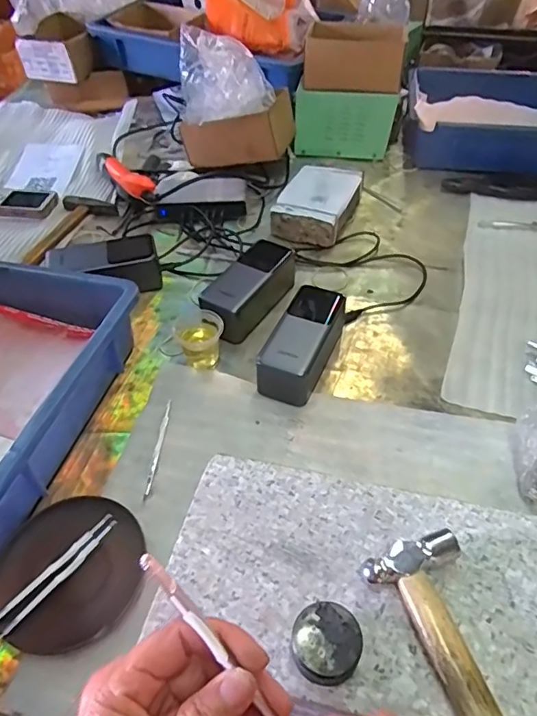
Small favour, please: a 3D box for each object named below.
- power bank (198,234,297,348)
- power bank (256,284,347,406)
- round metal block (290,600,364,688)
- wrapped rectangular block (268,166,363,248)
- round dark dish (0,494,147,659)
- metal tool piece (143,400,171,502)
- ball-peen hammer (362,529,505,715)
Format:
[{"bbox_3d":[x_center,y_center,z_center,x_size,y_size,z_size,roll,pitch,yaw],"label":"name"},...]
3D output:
[{"bbox_3d":[-0.022,-0.080,0.596,0.056,0.054,0.148,25,53,22],"label":"power bank"},{"bbox_3d":[0.037,-0.020,0.537,0.055,0.054,0.135,17,50,16],"label":"power bank"},{"bbox_3d":[0.032,0.159,0.289,0.037,0.022,0.038,-1,47,1],"label":"round metal block"},{"bbox_3d":[0.070,-0.220,0.729,0.094,0.038,0.154,17,50,16],"label":"wrapped rectangular block"},{"bbox_3d":[-0.151,0.162,0.396,0.110,0.019,0.112,-1,47,1],"label":"round dark dish"},{"bbox_3d":[-0.100,0.081,0.471,0.006,0.004,0.100,3,48,4],"label":"metal tool piece"},{"bbox_3d":[0.113,0.169,0.280,0.058,0.018,0.148,-18,50,-15],"label":"ball-peen hammer"}]

